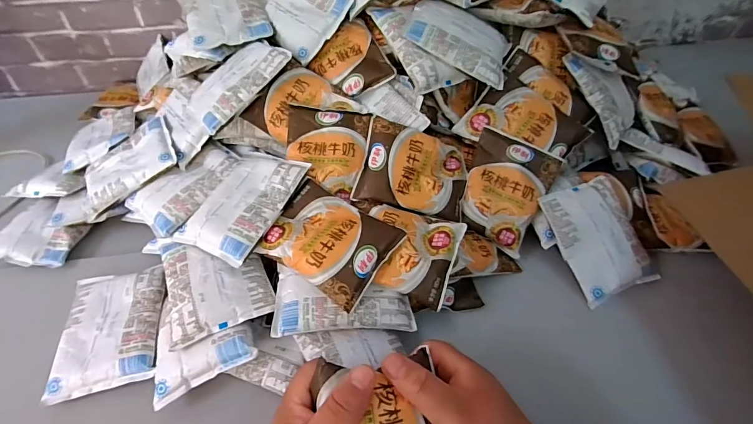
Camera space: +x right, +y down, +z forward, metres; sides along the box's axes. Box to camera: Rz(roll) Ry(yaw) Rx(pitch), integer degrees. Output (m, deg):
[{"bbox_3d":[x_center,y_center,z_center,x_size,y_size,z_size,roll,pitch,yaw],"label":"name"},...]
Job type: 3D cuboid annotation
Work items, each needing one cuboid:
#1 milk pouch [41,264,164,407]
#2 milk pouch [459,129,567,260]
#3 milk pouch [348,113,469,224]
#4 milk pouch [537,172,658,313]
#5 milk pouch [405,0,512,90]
[{"bbox_3d":[-0.263,0.117,0.397,0.093,0.031,0.122,-9,48,-9],"label":"milk pouch"},{"bbox_3d":[0.147,-0.028,0.455,0.096,0.021,0.120,29,85,7],"label":"milk pouch"},{"bbox_3d":[0.045,-0.045,0.442,0.121,0.022,0.091,15,79,-10],"label":"milk pouch"},{"bbox_3d":[0.250,0.027,0.440,0.093,0.022,0.124,-20,76,-3],"label":"milk pouch"},{"bbox_3d":[0.099,-0.202,0.462,0.125,0.021,0.077,23,71,-7],"label":"milk pouch"}]

